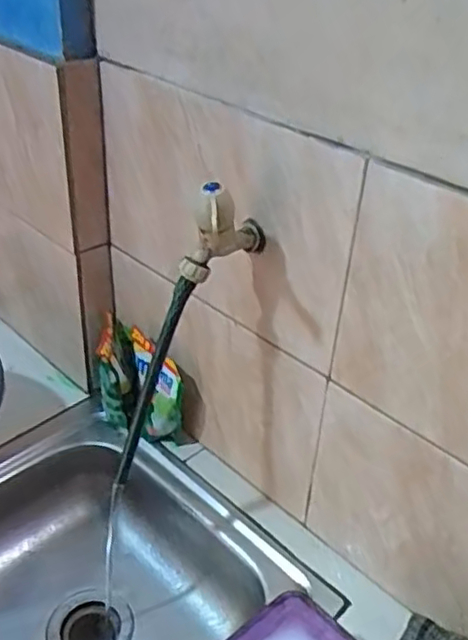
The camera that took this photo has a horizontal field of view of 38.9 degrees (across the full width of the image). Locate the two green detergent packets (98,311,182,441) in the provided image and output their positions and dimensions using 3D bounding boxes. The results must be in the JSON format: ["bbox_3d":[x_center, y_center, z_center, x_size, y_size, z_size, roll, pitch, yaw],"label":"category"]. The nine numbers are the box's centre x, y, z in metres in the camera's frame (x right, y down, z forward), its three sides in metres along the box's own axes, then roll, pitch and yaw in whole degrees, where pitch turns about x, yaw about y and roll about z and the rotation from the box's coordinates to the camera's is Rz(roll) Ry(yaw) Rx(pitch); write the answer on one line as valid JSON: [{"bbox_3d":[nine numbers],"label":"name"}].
[{"bbox_3d":[-0.151,0.089,0.961,0.055,0.156,0.178,-25,44,-34],"label":"two green detergent packets"}]

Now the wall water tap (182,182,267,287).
[{"bbox_3d":[-0.009,-0.095,0.669,0.035,0.093,0.099,25,41,28],"label":"wall water tap"}]

